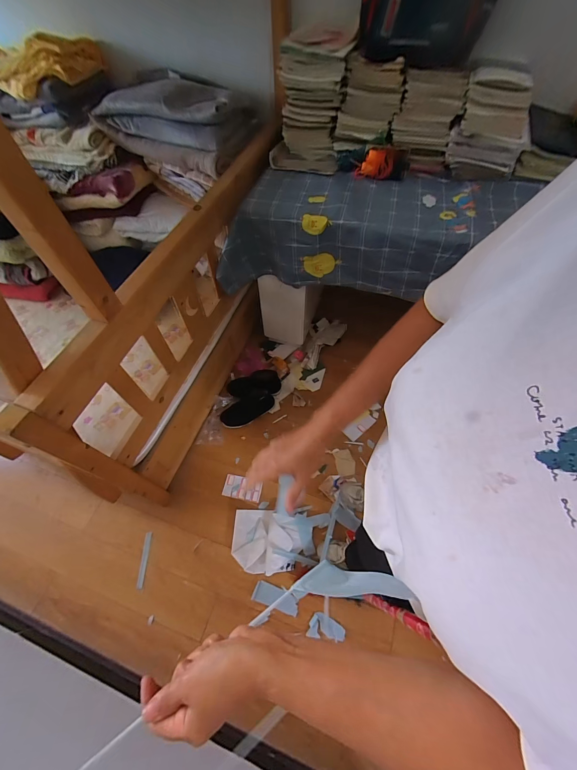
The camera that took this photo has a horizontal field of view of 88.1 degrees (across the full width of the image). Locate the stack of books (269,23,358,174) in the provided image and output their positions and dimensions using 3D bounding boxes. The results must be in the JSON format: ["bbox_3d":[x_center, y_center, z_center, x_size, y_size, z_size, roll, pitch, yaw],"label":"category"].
[{"bbox_3d":[0.073,-0.986,1.036,0.234,0.336,0.235,7,59,5],"label":"stack of books"}]

